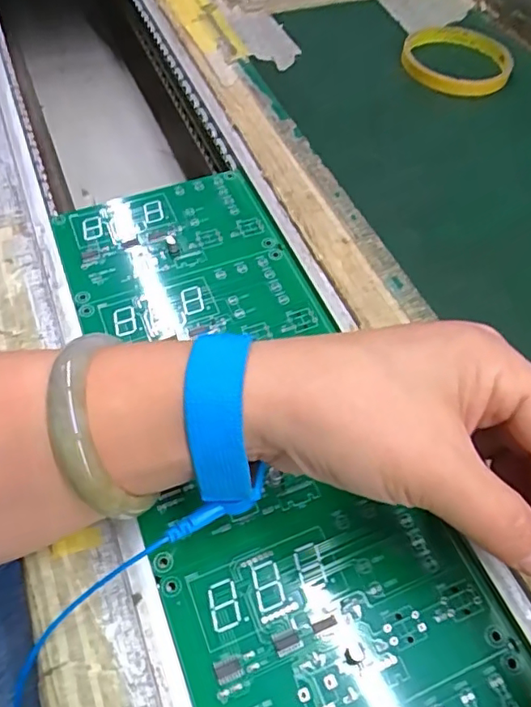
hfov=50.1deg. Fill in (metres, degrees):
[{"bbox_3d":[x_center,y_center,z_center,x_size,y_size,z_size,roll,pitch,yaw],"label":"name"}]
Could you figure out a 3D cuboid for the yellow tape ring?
[{"bbox_3d":[0.148,-0.228,0.438,0.080,0.012,0.077,1,55,-1],"label":"yellow tape ring"}]

